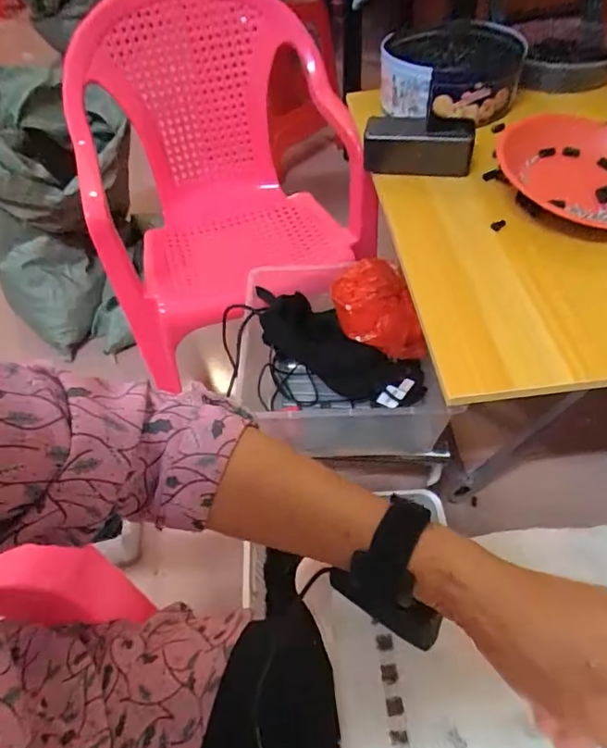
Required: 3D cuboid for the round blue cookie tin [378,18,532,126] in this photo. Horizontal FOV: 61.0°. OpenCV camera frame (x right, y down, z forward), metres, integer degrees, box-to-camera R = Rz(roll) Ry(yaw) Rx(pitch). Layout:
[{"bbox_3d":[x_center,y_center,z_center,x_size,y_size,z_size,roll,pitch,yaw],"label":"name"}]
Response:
[{"bbox_3d":[0.211,-0.440,0.746,0.194,0.072,0.195,-3,51,4],"label":"round blue cookie tin"}]

